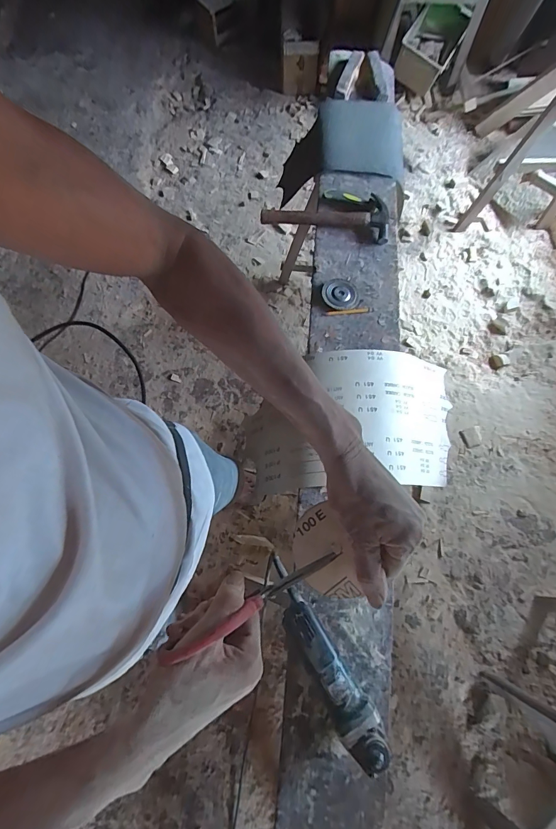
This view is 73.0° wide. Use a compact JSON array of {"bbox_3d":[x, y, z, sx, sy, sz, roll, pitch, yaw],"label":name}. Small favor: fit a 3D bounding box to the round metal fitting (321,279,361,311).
[{"bbox_3d":[0.154,-0.296,0.916,0.088,0.021,0.086,0,71,0],"label":"round metal fitting"}]

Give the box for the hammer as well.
[{"bbox_3d":[0.130,-0.531,0.991,0.328,0.036,0.139,13,71,4],"label":"hammer"}]

